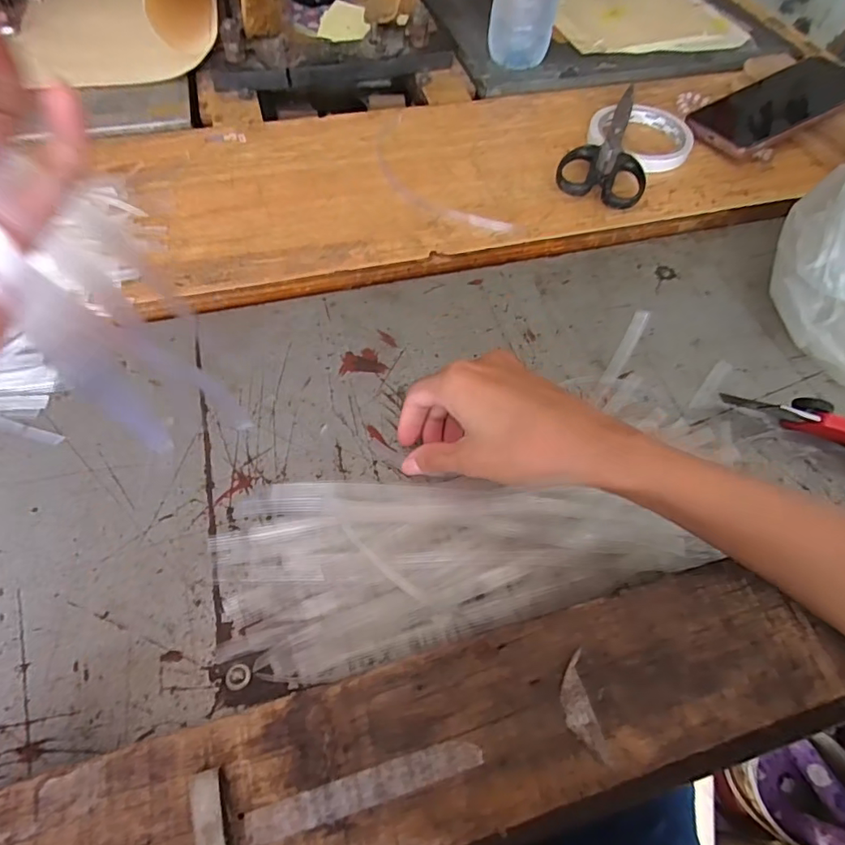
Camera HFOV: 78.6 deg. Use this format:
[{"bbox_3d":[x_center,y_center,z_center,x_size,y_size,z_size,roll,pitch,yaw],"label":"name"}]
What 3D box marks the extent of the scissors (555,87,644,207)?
[{"bbox_3d":[0.178,-0.264,0.487,0.073,0.022,0.193,19,59,8],"label":"scissors"}]

